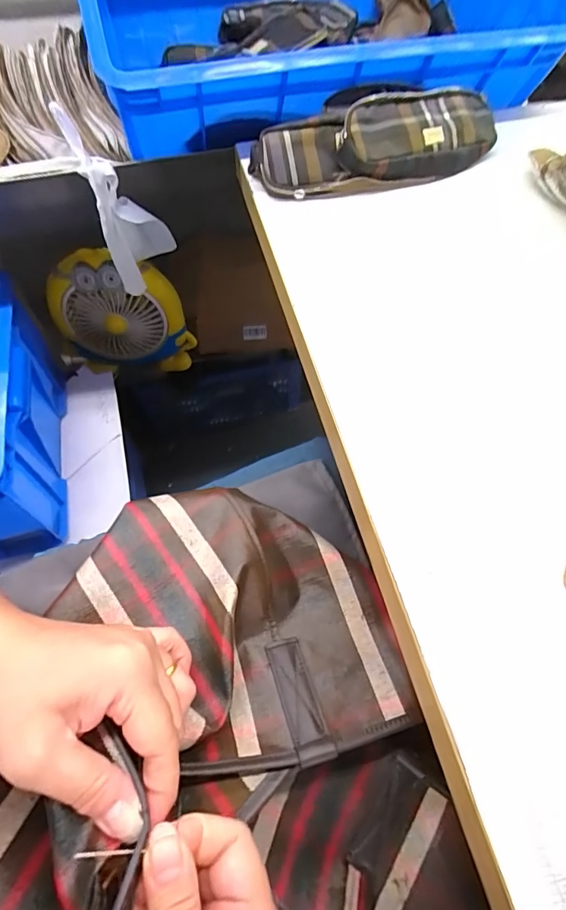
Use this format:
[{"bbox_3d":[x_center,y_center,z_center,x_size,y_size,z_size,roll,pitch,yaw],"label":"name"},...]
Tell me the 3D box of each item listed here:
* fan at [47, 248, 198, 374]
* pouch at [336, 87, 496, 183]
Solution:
[{"bbox_3d":[-0.313,-0.259,0.842,0.250,0.258,0.068,-15,63,-8],"label":"fan"},{"bbox_3d":[0.144,-0.333,0.454,0.185,0.053,0.065,-24,65,-13],"label":"pouch"}]

